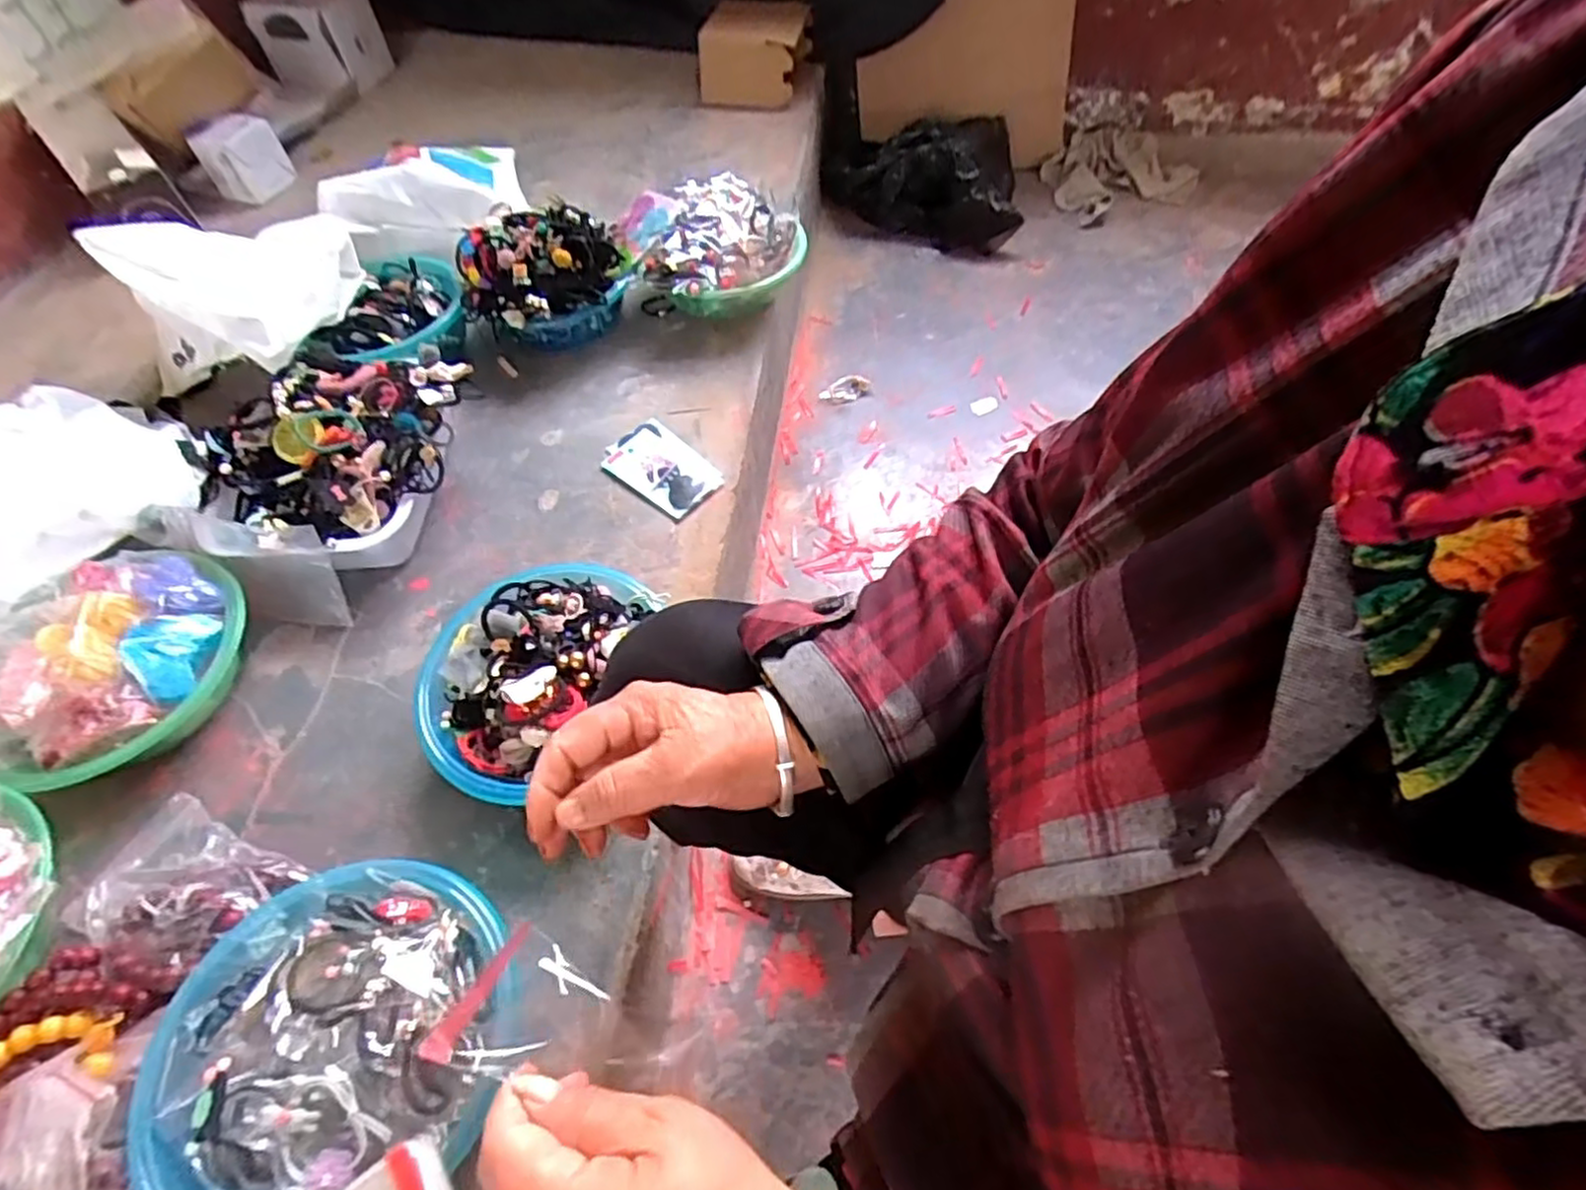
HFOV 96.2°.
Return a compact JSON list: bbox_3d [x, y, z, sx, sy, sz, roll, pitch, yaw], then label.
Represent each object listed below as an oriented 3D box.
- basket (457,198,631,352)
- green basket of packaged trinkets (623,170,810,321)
[{"bbox_3d":[-0.328,-0.414,0.956,0.206,0.153,0.153,-7,56,-5],"label":"basket"},{"bbox_3d":[-0.112,-0.477,1.013,0.239,0.129,0.188,-21,58,-12],"label":"green basket of packaged trinkets"}]

